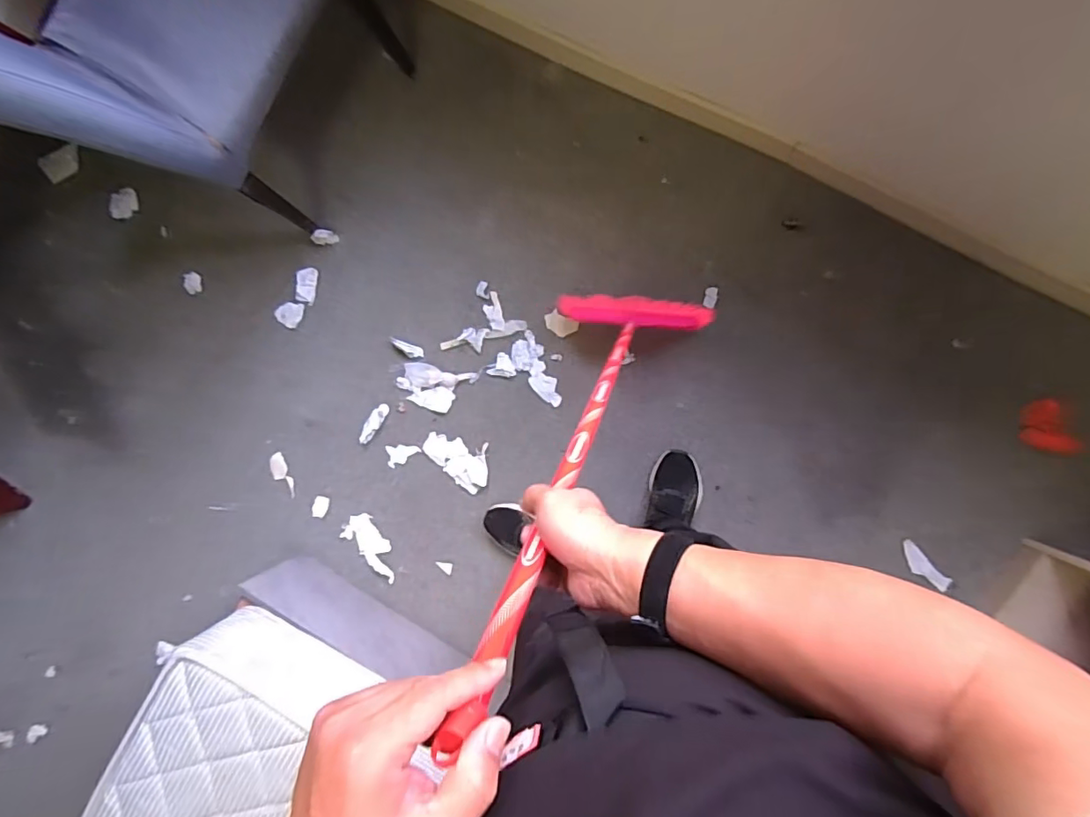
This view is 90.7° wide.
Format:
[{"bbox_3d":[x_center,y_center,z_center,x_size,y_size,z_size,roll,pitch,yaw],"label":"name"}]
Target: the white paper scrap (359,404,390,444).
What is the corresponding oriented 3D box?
[{"bbox_3d":[-0.447,0.039,1.400,0.039,0.008,0.122,35,95,5],"label":"white paper scrap"}]

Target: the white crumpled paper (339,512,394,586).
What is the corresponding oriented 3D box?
[{"bbox_3d":[-0.449,0.363,1.423,0.189,0.015,0.088,42,96,4],"label":"white crumpled paper"}]

